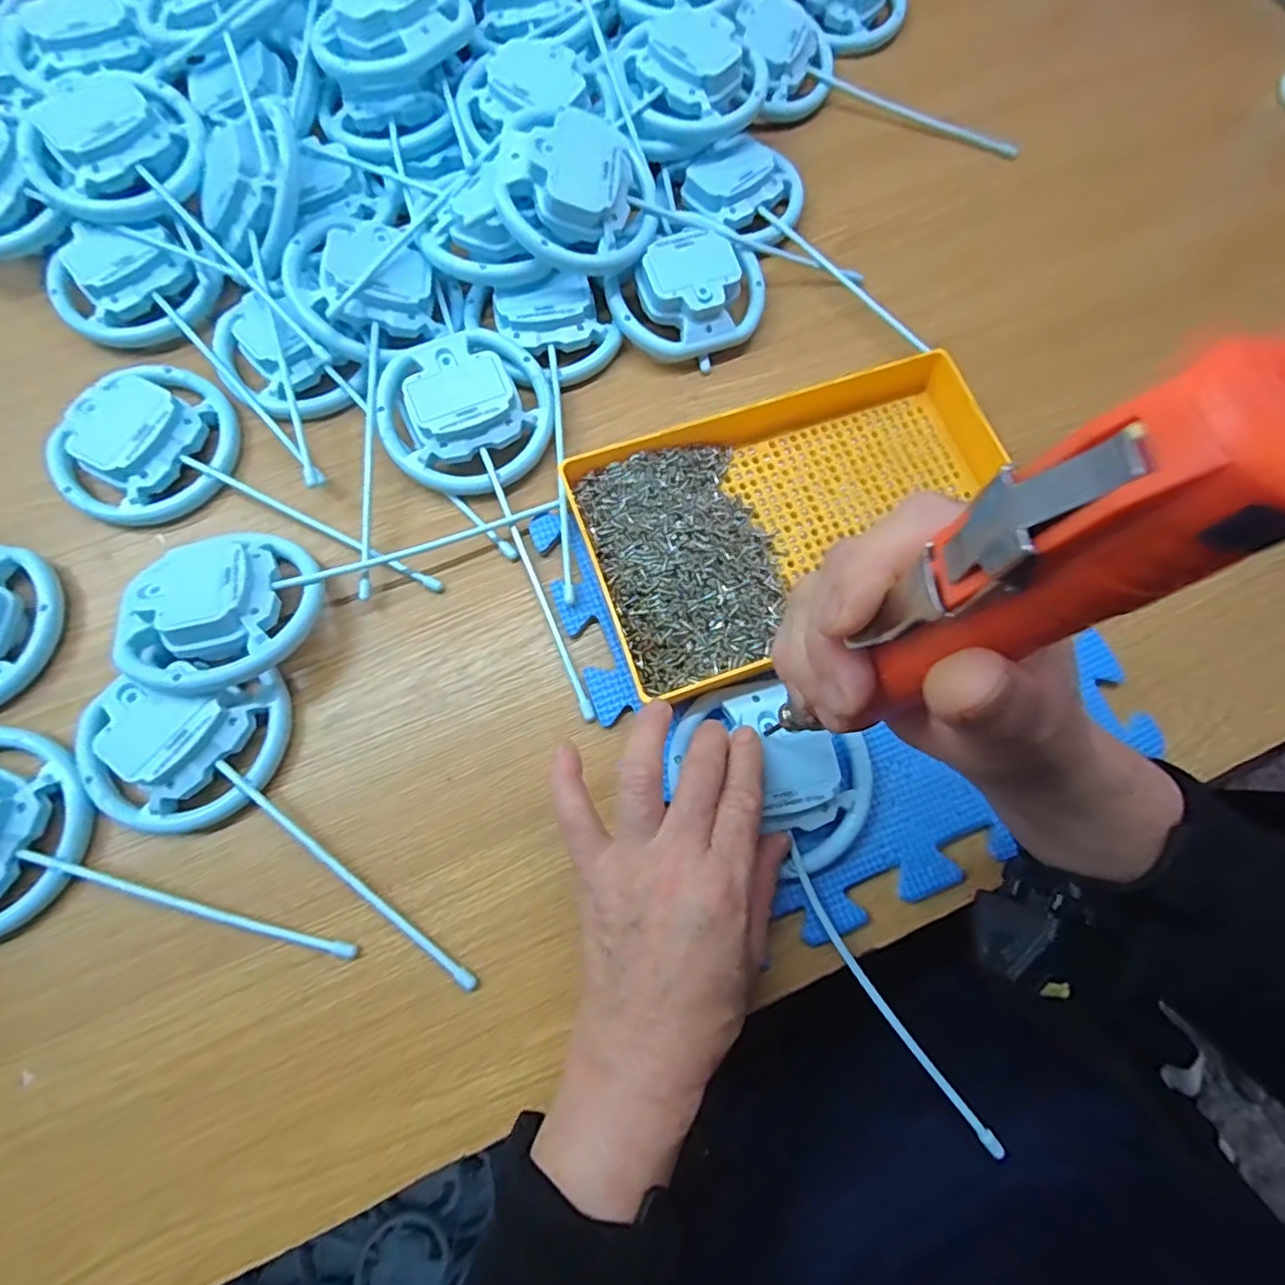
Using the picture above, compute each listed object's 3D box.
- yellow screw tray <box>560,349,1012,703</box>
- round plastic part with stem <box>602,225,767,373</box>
[{"bbox_3d":[0.094,-0.074,0.374,0.256,0.039,0.154,-20,75,-8],"label":"yellow screw tray"},{"bbox_3d":[0.033,-0.226,0.419,0.083,0.041,0.098,44,77,10],"label":"round plastic part with stem"}]

